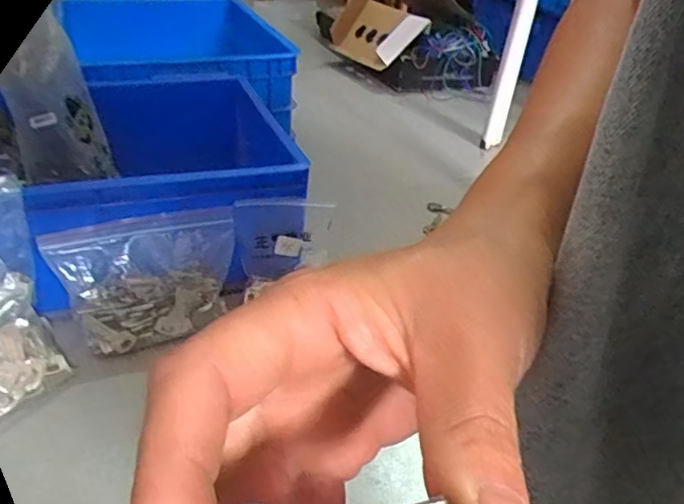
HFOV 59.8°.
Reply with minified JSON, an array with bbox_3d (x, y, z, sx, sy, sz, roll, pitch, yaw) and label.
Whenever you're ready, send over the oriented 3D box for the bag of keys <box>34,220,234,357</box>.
[{"bbox_3d":[-0.176,0.029,0.546,0.155,0.115,0.042,-12,37,-24],"label":"bag of keys"}]

